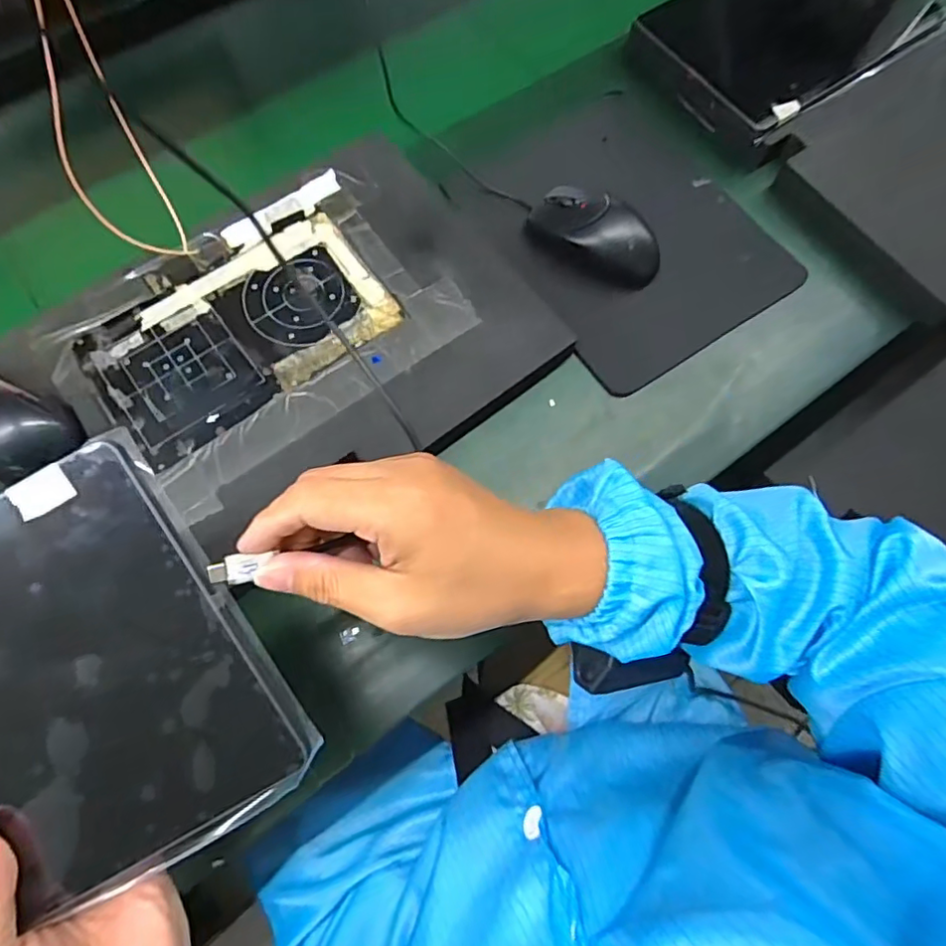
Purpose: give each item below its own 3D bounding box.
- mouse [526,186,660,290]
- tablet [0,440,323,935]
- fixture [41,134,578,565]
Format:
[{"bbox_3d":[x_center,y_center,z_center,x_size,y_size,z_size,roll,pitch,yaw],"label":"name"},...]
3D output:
[{"bbox_3d":[0.099,-0.193,0.484,0.111,0.034,0.056,28,72,10],"label":"mouse"},{"bbox_3d":[-0.216,0.119,0.256,0.249,0.011,0.169,-30,94,0],"label":"tablet"},{"bbox_3d":[-0.130,-0.093,0.453,0.344,0.042,0.256,-34,73,-12],"label":"fixture"}]

